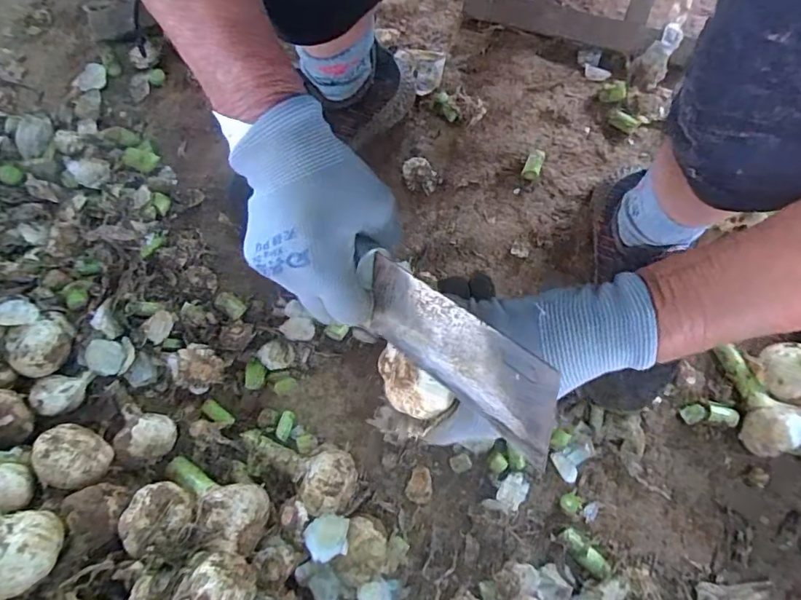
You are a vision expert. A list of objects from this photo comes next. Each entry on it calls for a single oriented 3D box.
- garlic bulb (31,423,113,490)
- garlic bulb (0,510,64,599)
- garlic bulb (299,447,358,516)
[{"bbox_3d":[-0.264,0.126,0.396,0.046,0.048,0.050,-3,74,-2],"label":"garlic bulb"},{"bbox_3d":[-0.258,0.171,0.331,0.049,0.052,0.048,0,74,-1],"label":"garlic bulb"},{"bbox_3d":[-0.061,0.157,0.428,0.044,0.057,0.051,13,77,3],"label":"garlic bulb"}]

